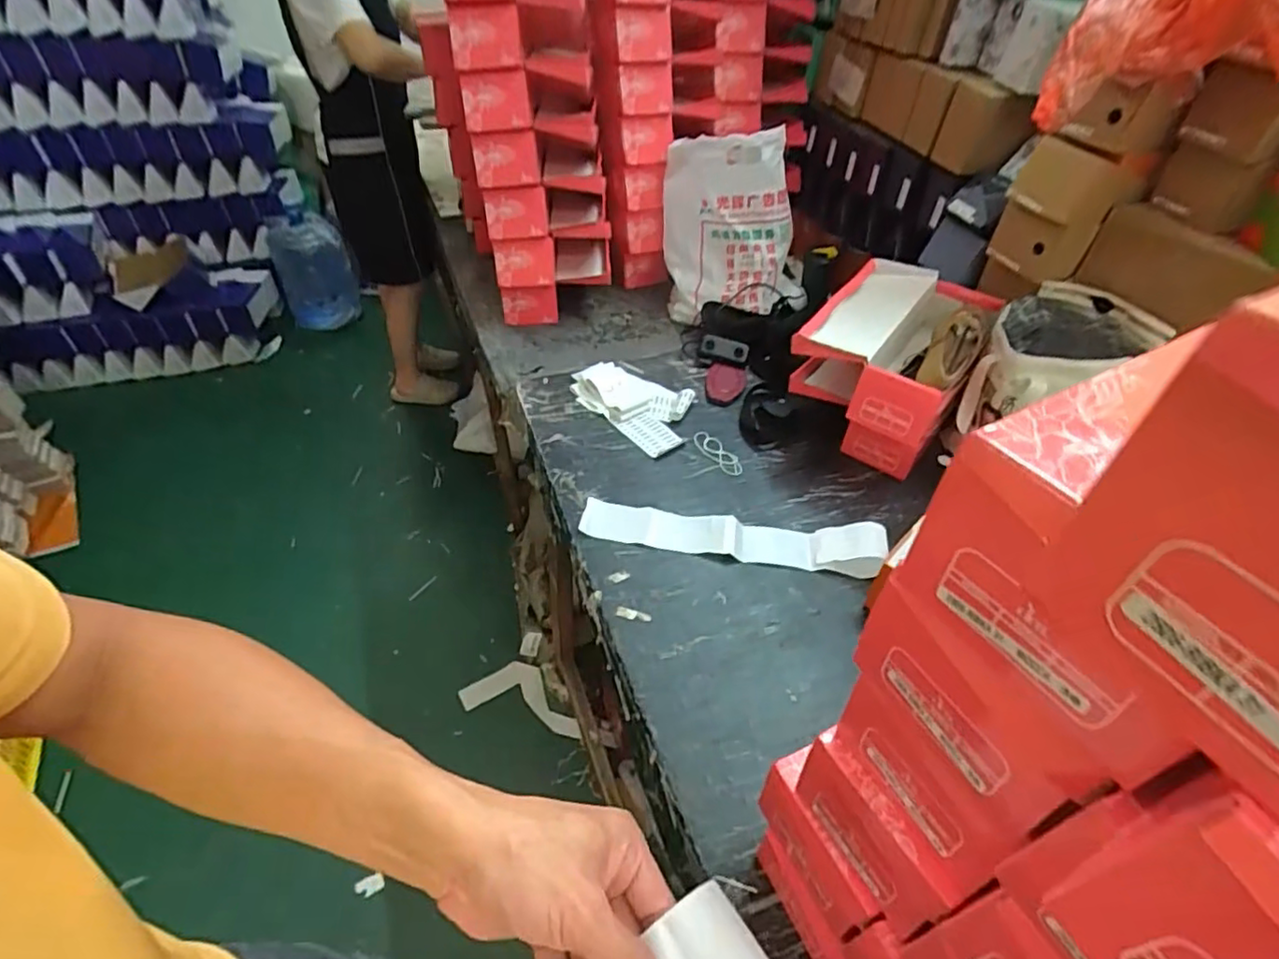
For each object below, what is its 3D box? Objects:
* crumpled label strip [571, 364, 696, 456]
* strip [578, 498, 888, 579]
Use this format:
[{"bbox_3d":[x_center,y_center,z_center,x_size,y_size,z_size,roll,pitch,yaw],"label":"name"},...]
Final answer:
[{"bbox_3d":[-0.003,-0.149,1.198,0.262,0.031,0.168,35,52,30],"label":"crumpled label strip"},{"bbox_3d":[0.139,0.081,0.969,0.447,0.030,0.091,8,43,6],"label":"strip"}]

